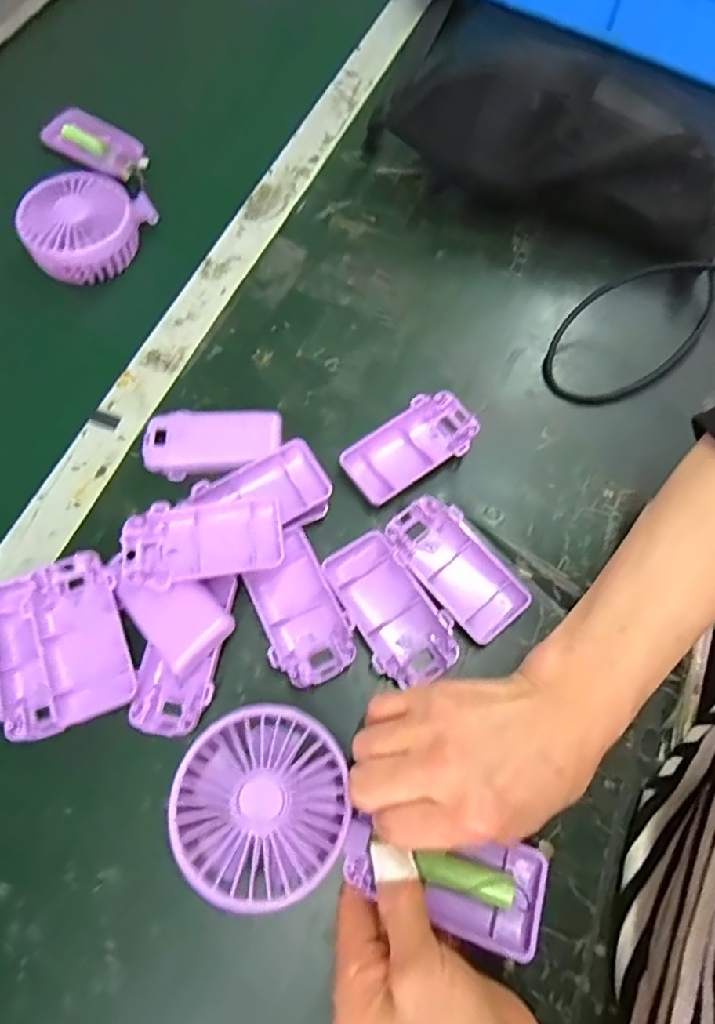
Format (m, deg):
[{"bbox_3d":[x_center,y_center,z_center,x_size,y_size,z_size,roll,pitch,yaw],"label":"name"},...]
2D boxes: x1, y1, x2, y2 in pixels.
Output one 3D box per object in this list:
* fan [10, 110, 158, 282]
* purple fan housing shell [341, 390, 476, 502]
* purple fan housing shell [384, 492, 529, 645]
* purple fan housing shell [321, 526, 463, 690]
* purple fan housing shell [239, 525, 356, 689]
[{"bbox_3d":[-0.231,-0.288,0.501,0.097,0.045,0.201,-9,68,-4],"label":"fan"},{"bbox_3d":[0.037,-0.043,0.397,0.094,0.017,0.049,-39,73,-14],"label":"purple fan housing shell"},{"bbox_3d":[0.061,0.034,0.363,0.048,0.014,0.094,-38,73,-14],"label":"purple fan housing shell"},{"bbox_3d":[0.019,0.060,0.354,0.049,0.014,0.094,-34,72,-13],"label":"purple fan housing shell"},{"bbox_3d":[-0.037,0.059,0.355,0.049,0.016,0.090,-27,70,-11],"label":"purple fan housing shell"}]

